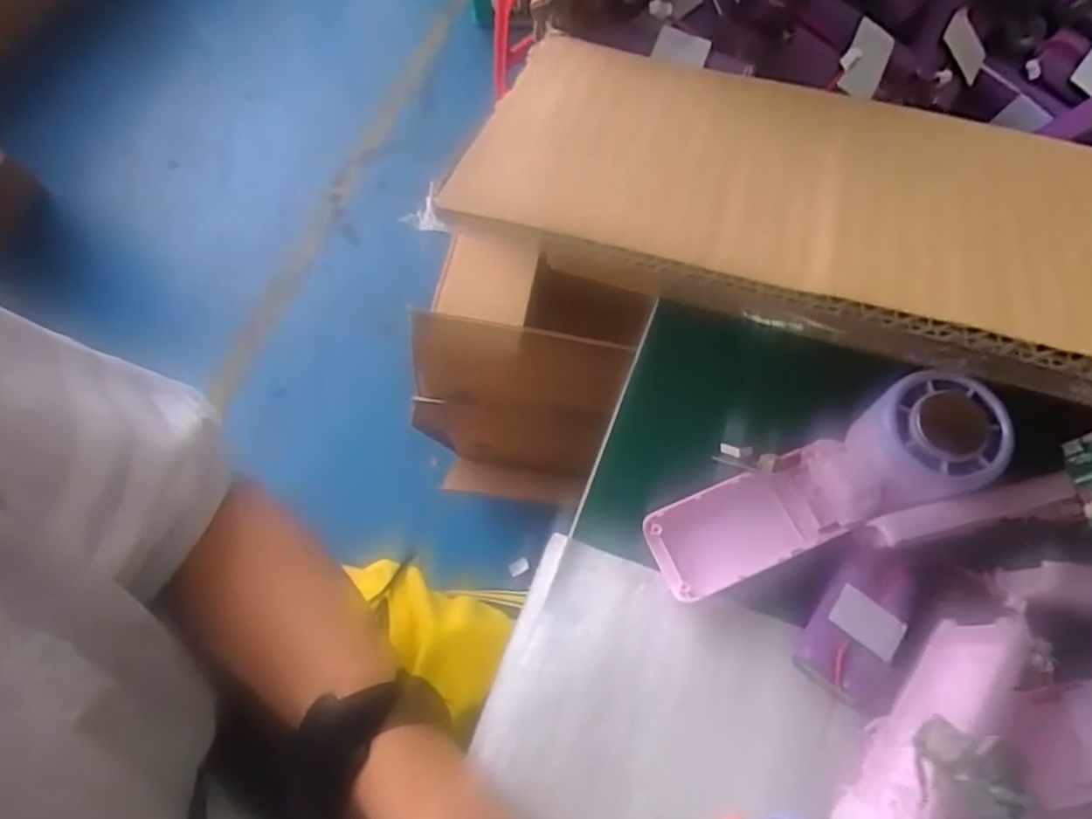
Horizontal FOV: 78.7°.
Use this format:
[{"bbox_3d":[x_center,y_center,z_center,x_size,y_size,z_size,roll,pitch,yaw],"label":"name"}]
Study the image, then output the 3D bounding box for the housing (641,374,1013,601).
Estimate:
[{"bbox_3d":[0.125,0.035,0.307,0.160,0.043,0.054,-20,71,-6],"label":"housing"}]

